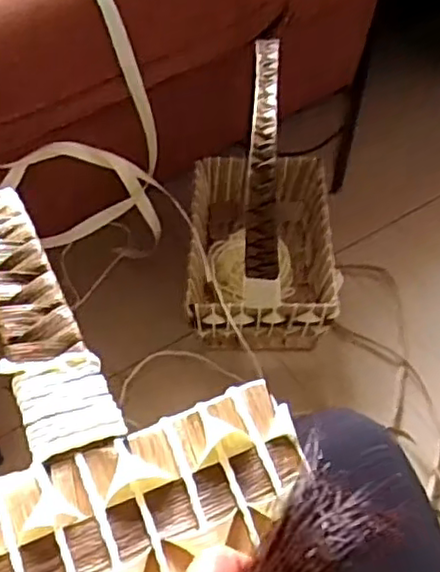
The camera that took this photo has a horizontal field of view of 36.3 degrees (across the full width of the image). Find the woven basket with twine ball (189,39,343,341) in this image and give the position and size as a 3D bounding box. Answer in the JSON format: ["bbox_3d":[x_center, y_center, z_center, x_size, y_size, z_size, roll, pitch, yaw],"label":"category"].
[{"bbox_3d":[0.062,-0.133,1.050,0.226,0.427,0.380,-3,48,2],"label":"woven basket with twine ball"}]

